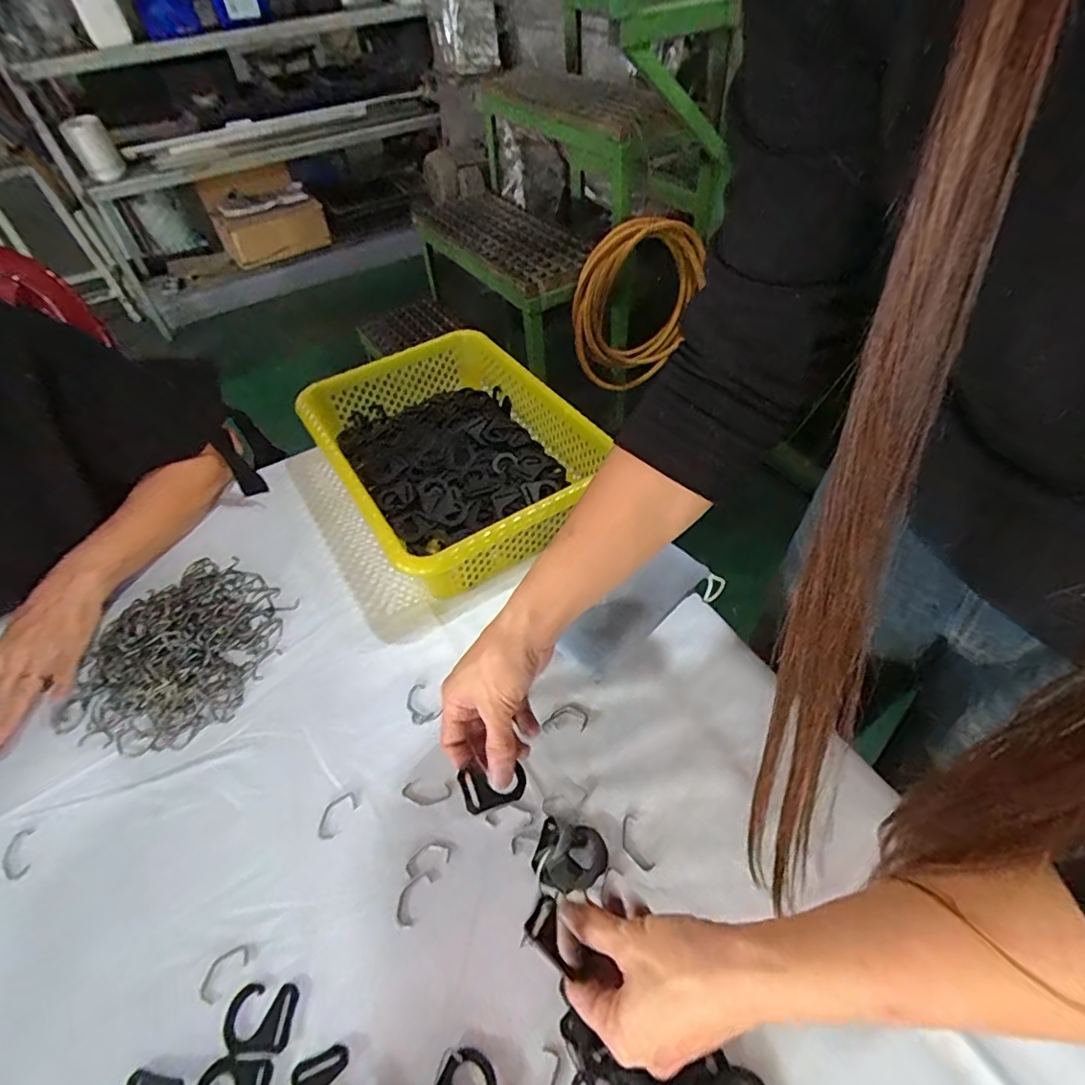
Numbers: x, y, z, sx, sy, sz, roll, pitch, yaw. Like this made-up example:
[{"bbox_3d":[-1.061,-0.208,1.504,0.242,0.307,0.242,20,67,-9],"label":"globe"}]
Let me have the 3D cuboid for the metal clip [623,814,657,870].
[{"bbox_3d":[0.067,0.221,0.414,0.017,0.004,0.040,-17,50,-11],"label":"metal clip"}]

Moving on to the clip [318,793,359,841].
[{"bbox_3d":[-0.163,0.214,0.443,0.021,0.004,0.037,27,56,25],"label":"clip"}]

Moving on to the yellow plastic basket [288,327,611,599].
[{"bbox_3d":[-0.104,-0.102,0.654,0.248,0.094,0.339,-28,53,-19],"label":"yellow plastic basket"}]

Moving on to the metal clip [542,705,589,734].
[{"bbox_3d":[0.019,0.149,0.478,0.038,0.004,0.023,-2,49,2],"label":"metal clip"}]

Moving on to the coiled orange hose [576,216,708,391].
[{"bbox_3d":[0.234,-0.564,1.368,0.340,0.403,0.050,-22,51,-13],"label":"coiled orange hose"}]

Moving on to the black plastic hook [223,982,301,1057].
[{"bbox_3d":[-0.183,0.306,0.363,0.045,0.004,0.034,-1,49,3],"label":"black plastic hook"}]

